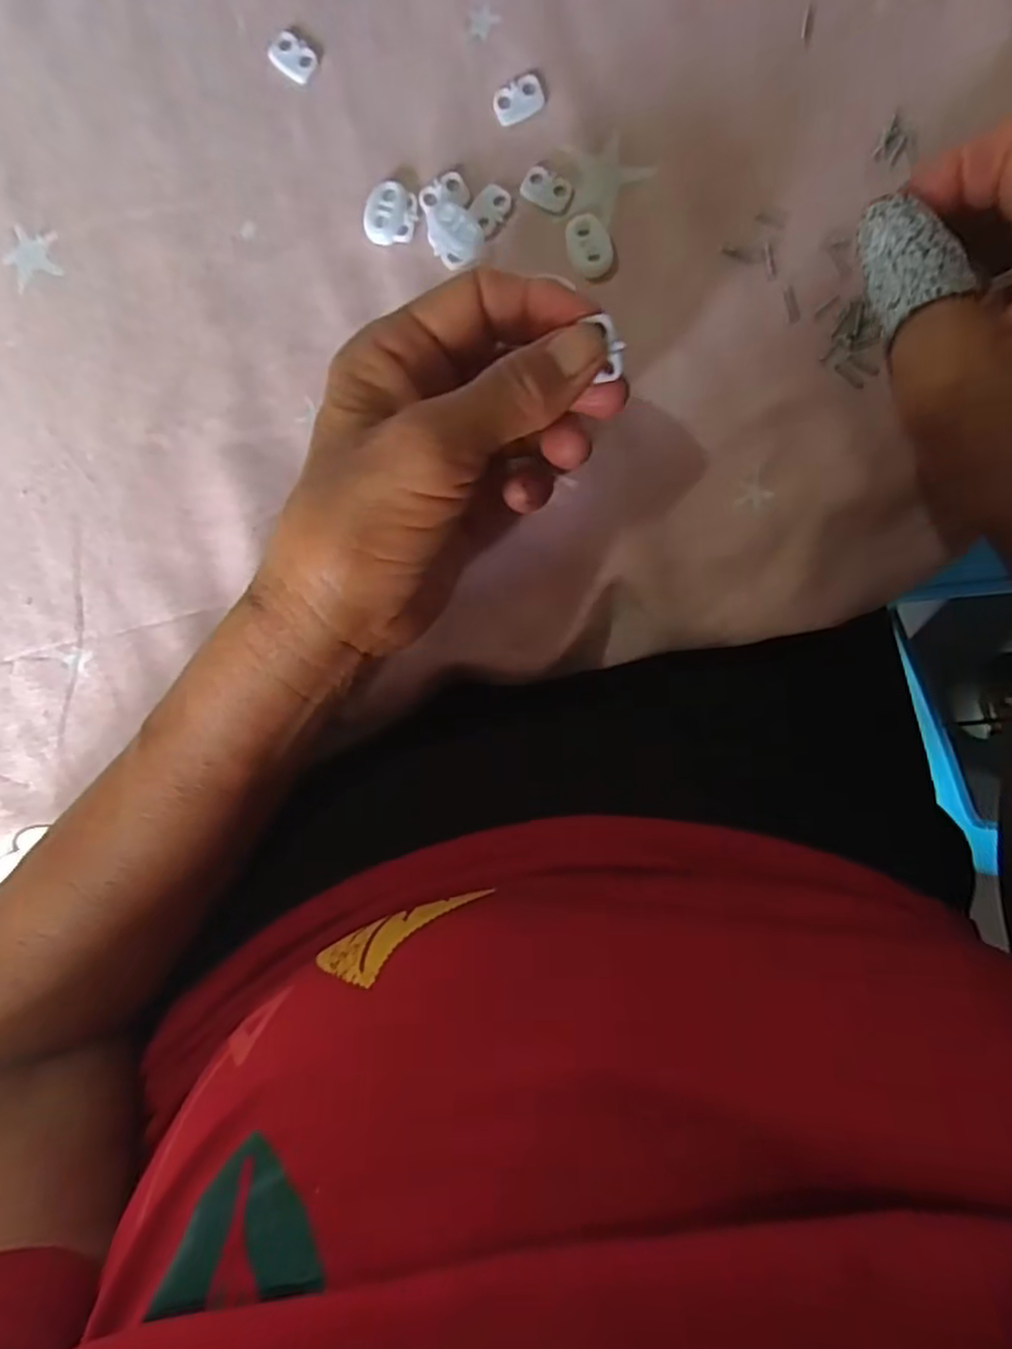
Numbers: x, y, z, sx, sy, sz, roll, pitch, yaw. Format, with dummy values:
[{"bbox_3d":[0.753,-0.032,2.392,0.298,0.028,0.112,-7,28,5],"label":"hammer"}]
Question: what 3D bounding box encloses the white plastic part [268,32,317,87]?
[{"bbox_3d":[-0.080,-0.233,0.258,0.017,0.004,0.014,34,94,1],"label":"white plastic part"}]

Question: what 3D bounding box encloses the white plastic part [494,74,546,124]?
[{"bbox_3d":[0.005,-0.214,0.253,0.019,0.004,0.013,-25,91,4],"label":"white plastic part"}]

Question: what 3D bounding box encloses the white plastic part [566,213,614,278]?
[{"bbox_3d":[0.031,-0.159,0.253,0.015,0.005,0.021,-23,91,4],"label":"white plastic part"}]

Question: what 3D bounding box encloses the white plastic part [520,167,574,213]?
[{"bbox_3d":[0.015,-0.181,0.254,0.019,0.004,0.012,27,93,2],"label":"white plastic part"}]

